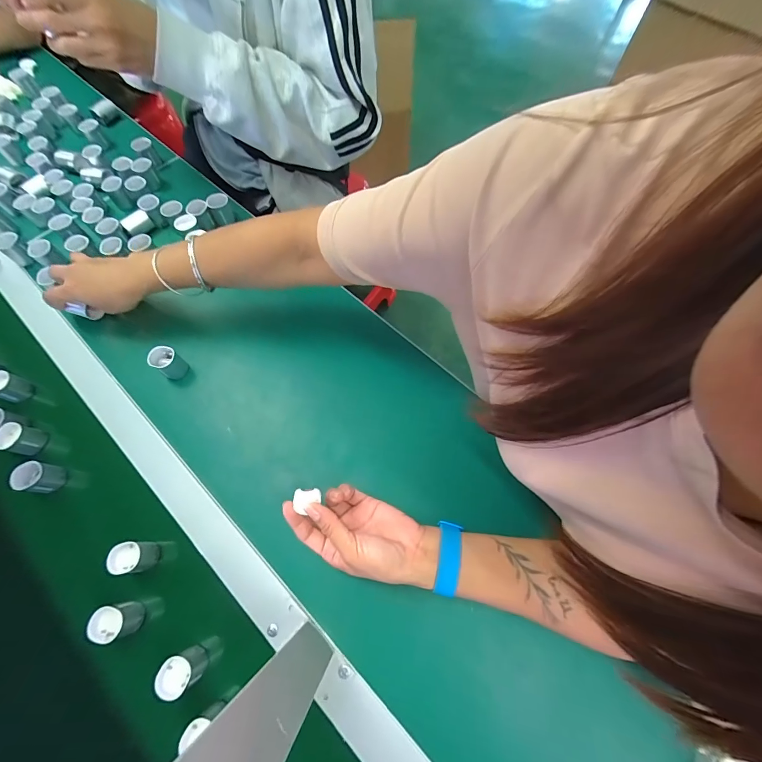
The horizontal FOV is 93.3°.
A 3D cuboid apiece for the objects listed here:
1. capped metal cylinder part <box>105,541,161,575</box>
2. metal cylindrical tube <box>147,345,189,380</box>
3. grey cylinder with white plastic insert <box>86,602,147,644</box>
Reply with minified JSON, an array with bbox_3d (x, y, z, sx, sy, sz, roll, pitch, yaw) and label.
[{"bbox_3d":[-0.249,0.178,0.364,0.031,0.033,0.028,-2,64,-1],"label":"capped metal cylinder part"},{"bbox_3d":[-0.261,-0.023,0.442,0.027,0.036,0.029,0,64,0],"label":"metal cylindrical tube"},{"bbox_3d":[-0.252,0.229,0.343,0.034,0.029,0.029,-6,64,-3],"label":"grey cylinder with white plastic insert"}]

